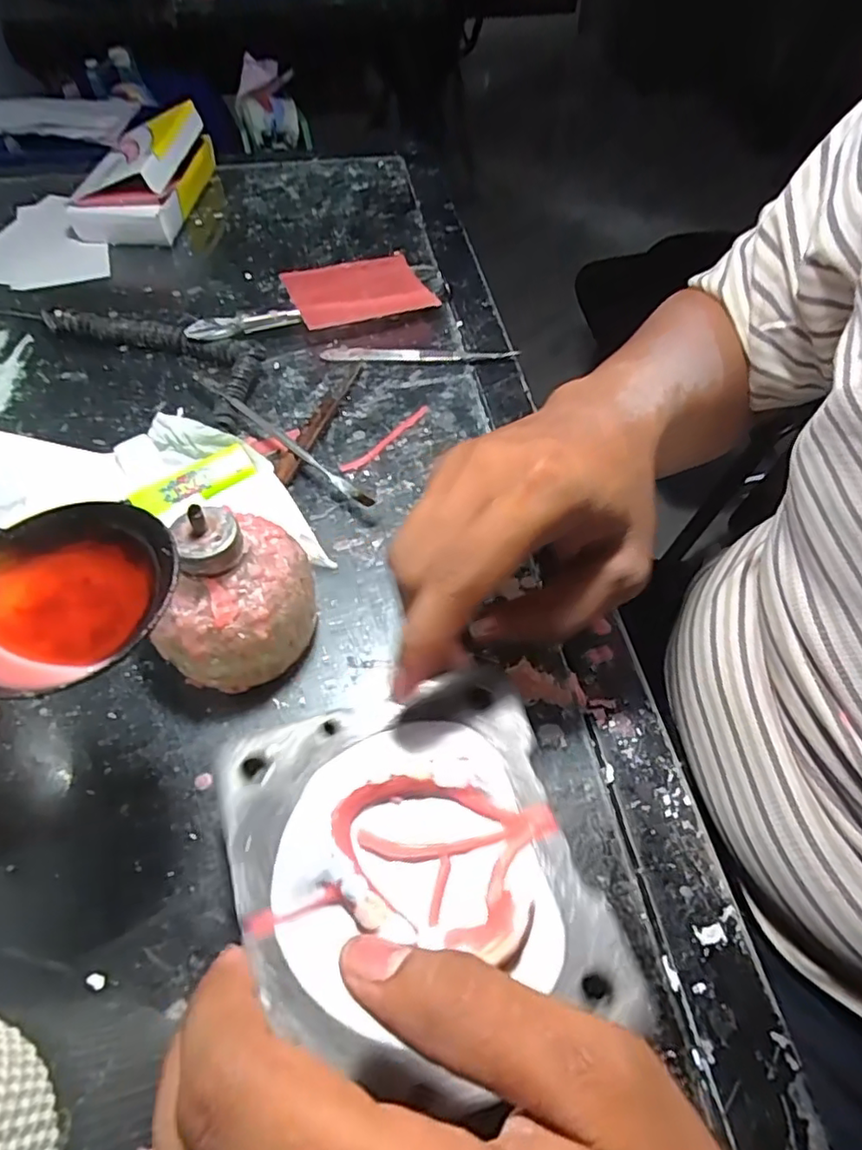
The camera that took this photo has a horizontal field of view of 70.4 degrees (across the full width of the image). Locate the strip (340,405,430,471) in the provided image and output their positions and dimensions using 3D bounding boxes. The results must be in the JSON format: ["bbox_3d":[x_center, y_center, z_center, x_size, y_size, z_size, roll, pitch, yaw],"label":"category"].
[{"bbox_3d":[-0.027,-0.085,0.382,0.008,0.004,0.076,35,61,21],"label":"strip"}]

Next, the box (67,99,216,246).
[{"bbox_3d":[-0.256,-0.363,0.549,0.087,0.056,0.161,5,55,2],"label":"box"}]

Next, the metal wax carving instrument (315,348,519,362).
[{"bbox_3d":[-0.009,-0.155,0.434,0.137,0.005,0.014,1,55,0],"label":"metal wax carving instrument"}]

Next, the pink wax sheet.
[{"bbox_3d":[-0.056,-0.218,0.462,0.100,0.006,0.076,-20,59,-17],"label":"pink wax sheet"}]

